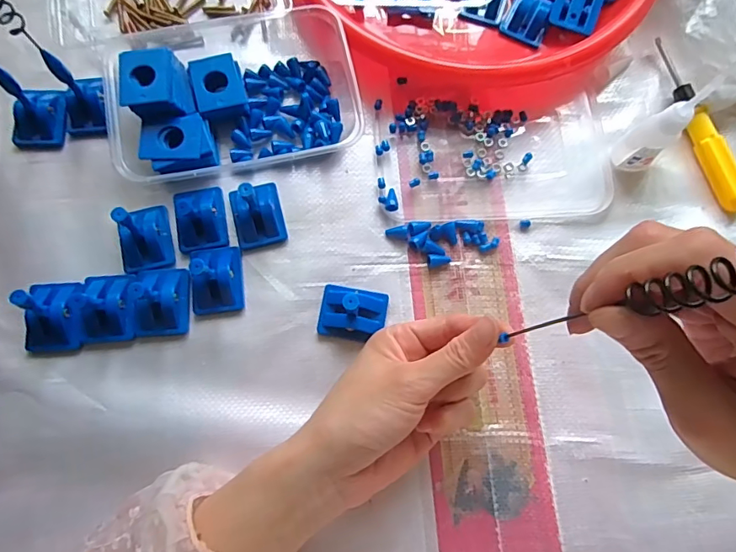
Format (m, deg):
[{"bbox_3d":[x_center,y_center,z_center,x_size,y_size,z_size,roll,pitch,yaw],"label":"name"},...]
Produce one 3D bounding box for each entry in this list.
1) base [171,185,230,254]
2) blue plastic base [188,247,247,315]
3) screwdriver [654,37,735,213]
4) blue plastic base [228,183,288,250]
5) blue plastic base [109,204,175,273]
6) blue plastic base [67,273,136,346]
[{"bbox_3d":[-0.118,-0.041,0.340,0.034,0.016,0.045,-11,76,-4],"label":"base"},{"bbox_3d":[-0.103,0.002,0.331,0.033,0.019,0.044,-8,76,-3],"label":"blue plastic base"},{"bbox_3d":[0.245,-0.113,0.365,0.016,0.016,0.141,-13,76,-4],"label":"screwdriver"},{"bbox_3d":[-0.077,-0.047,0.330,0.033,0.043,0.042,-14,76,-5],"label":"blue plastic base"},{"bbox_3d":[-0.153,-0.030,0.323,0.034,0.043,0.043,-11,76,-4],"label":"blue plastic base"},{"bbox_3d":[-0.173,0.019,0.321,0.039,0.022,0.044,-6,76,-3],"label":"blue plastic base"}]

